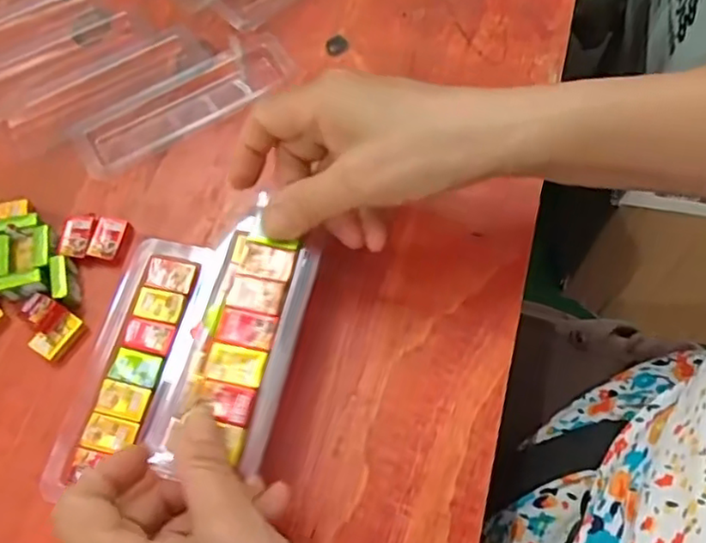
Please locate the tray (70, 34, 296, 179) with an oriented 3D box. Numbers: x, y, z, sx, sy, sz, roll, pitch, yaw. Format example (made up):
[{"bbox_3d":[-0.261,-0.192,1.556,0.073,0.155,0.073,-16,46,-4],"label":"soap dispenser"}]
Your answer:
[{"bbox_3d":[-0.106,-0.107,0.391,0.139,0.006,0.048,-33,70,-12],"label":"tray"}]

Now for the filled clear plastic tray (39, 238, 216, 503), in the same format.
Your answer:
[{"bbox_3d":[-0.113,0.047,0.321,0.047,0.011,0.134,13,68,7],"label":"filled clear plastic tray"}]

